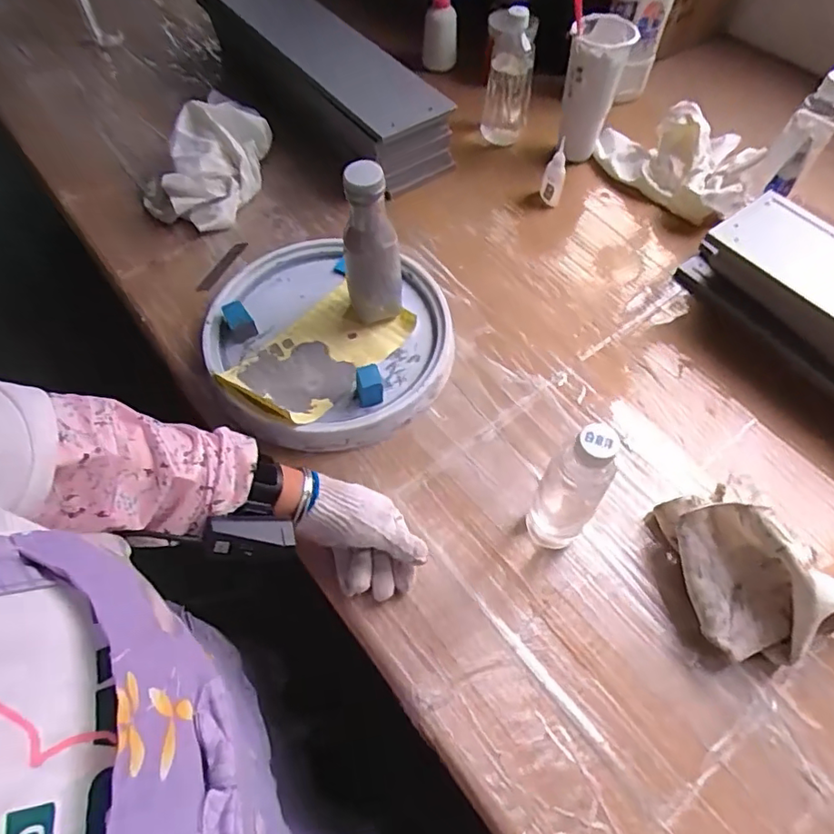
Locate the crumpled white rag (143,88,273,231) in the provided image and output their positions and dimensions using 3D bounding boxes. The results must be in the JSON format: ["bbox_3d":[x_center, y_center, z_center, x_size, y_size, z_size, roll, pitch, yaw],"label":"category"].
[{"bbox_3d":[-0.309,-0.383,0.851,0.143,0.065,0.226,18,61,9],"label":"crumpled white rag"}]

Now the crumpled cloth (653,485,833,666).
[{"bbox_3d":[0.348,0.139,0.532,0.181,0.085,0.152,-8,63,-1],"label":"crumpled cloth"}]

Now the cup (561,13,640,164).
[{"bbox_3d":[0.253,-0.473,0.819,0.076,0.172,0.094,13,60,7],"label":"cup"}]

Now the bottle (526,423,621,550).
[{"bbox_3d":[0.138,0.069,0.512,0.048,0.193,0.057,34,64,17],"label":"bottle"}]

